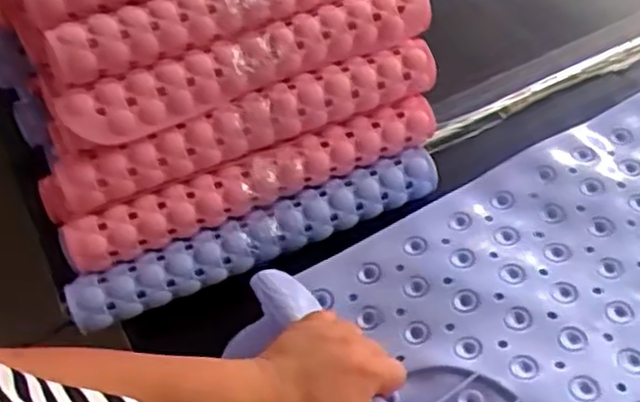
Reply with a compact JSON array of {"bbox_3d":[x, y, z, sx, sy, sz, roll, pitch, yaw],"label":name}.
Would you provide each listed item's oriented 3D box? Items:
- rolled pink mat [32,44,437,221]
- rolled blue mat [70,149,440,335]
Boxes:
[{"bbox_3d":[-0.065,-0.073,0.698,0.381,0.046,0.050,-22,52,-14],"label":"rolled pink mat"},{"bbox_3d":[-0.056,0.034,0.707,0.367,0.036,0.041,-21,52,-12],"label":"rolled blue mat"}]

